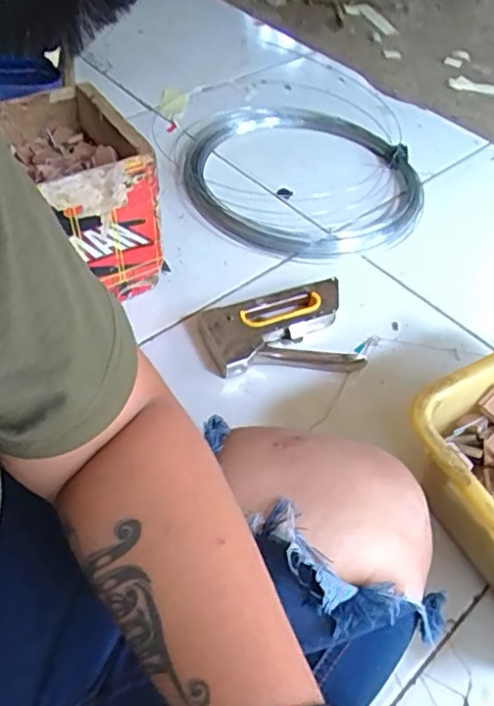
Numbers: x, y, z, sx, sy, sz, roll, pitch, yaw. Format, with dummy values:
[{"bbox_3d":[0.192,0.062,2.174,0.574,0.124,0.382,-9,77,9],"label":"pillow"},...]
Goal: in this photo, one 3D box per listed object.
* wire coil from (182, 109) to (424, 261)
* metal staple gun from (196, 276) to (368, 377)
[{"bbox_3d":[0.079,-0.262,0.832,0.334,0.035,0.324,2,52,-3],"label":"wire coil"},{"bbox_3d":[0.033,-0.026,0.641,0.164,0.029,0.116,-7,52,-9],"label":"metal staple gun"}]

